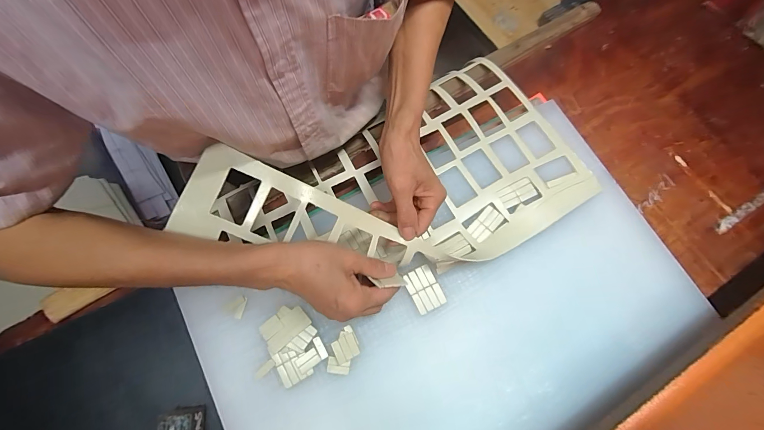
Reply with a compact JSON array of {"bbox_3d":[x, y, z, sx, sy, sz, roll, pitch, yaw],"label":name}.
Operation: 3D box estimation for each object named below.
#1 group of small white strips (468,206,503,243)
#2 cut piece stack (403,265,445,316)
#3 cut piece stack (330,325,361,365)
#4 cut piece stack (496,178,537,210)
[{"bbox_3d":[0.142,0.014,0.449,0.051,0.007,0.026,-43,78,-11],"label":"group of small white strips"},{"bbox_3d":[0.055,0.096,0.421,0.039,0.004,0.054,-27,75,-7],"label":"cut piece stack"},{"bbox_3d":[-0.046,0.159,0.400,0.032,0.010,0.036,-25,75,-7],"label":"cut piece stack"},{"bbox_3d":[0.189,-0.031,0.459,0.054,0.005,0.029,-25,75,-7],"label":"cut piece stack"}]

